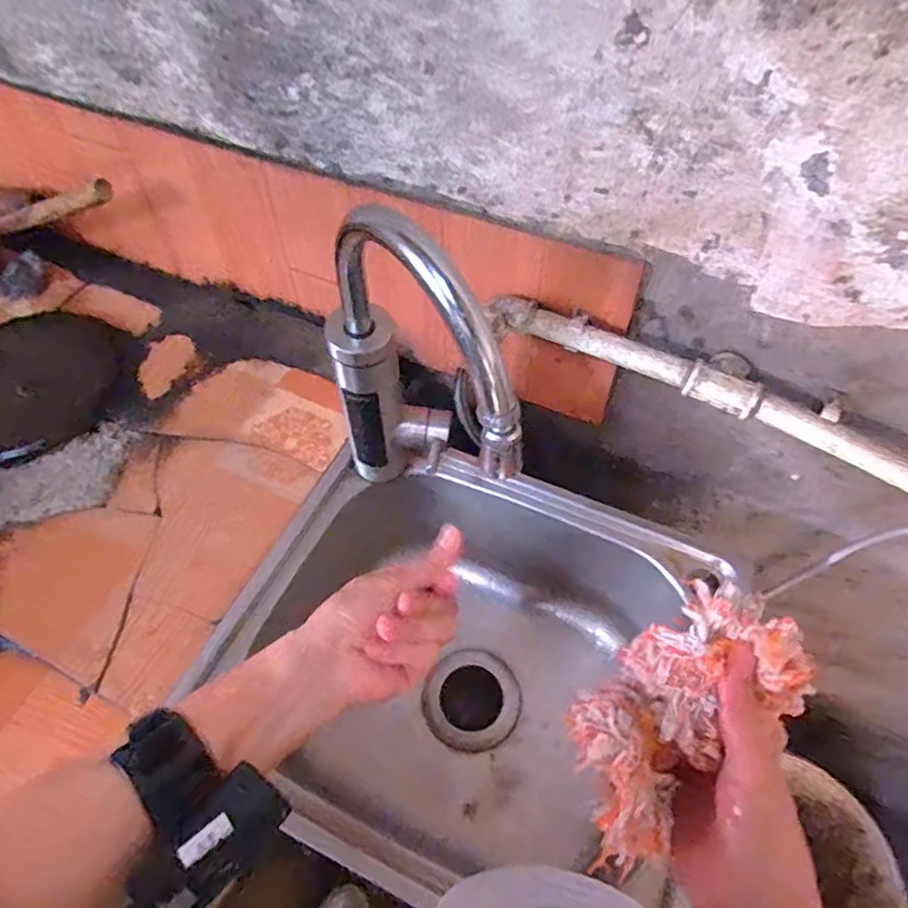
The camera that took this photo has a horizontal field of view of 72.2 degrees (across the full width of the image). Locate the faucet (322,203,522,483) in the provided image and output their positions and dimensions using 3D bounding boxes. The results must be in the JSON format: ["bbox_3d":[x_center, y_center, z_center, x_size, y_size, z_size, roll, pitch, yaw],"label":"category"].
[{"bbox_3d":[-0.029,-0.018,0.464,0.088,0.293,0.177,-15,55,-10],"label":"faucet"}]

